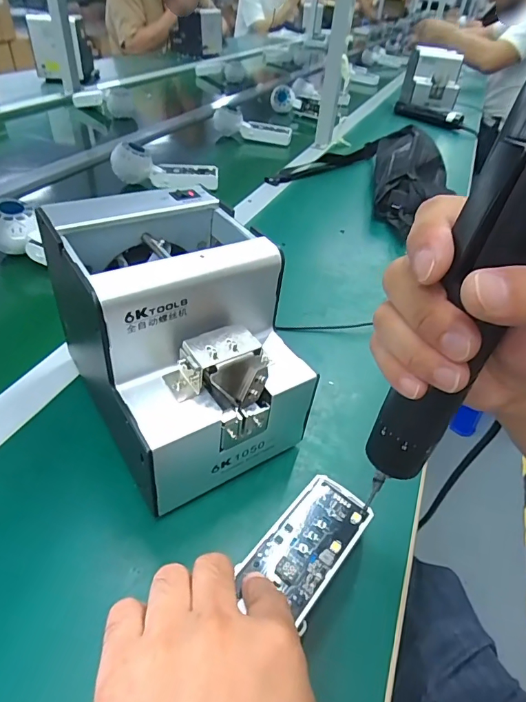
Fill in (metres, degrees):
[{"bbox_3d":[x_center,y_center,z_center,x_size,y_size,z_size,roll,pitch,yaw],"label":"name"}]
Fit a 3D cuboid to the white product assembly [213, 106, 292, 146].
[{"bbox_3d":[-0.023,-0.476,0.929,0.167,0.063,0.035,9,42,3],"label":"white product assembly"}]

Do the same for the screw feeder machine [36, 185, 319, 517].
[{"bbox_3d":[-0.060,-0.006,0.318,0.136,0.156,0.177,-20,48,-27],"label":"screw feeder machine"}]

